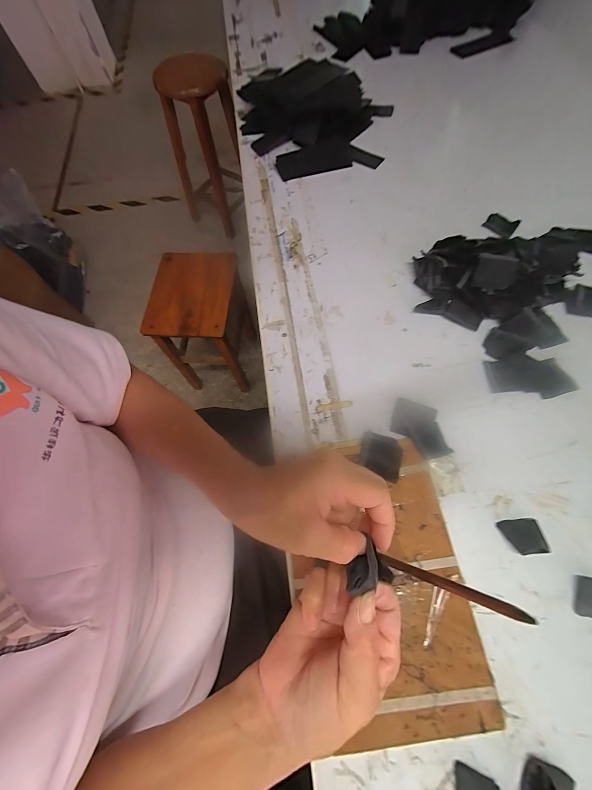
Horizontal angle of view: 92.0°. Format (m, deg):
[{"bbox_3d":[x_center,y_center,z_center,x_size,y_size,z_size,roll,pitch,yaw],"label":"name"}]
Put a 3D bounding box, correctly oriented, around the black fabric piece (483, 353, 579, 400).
[{"bbox_3d":[0.324,-0.026,0.397,0.107,0.004,0.063,-3,67,1],"label":"black fabric piece"}]

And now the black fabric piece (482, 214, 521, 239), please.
[{"bbox_3d":[0.365,-0.303,0.511,0.051,0.012,0.041,39,74,17],"label":"black fabric piece"}]

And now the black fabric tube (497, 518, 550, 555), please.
[{"bbox_3d":[0.253,0.158,0.317,0.038,0.016,0.036,-6,67,0],"label":"black fabric tube"}]

